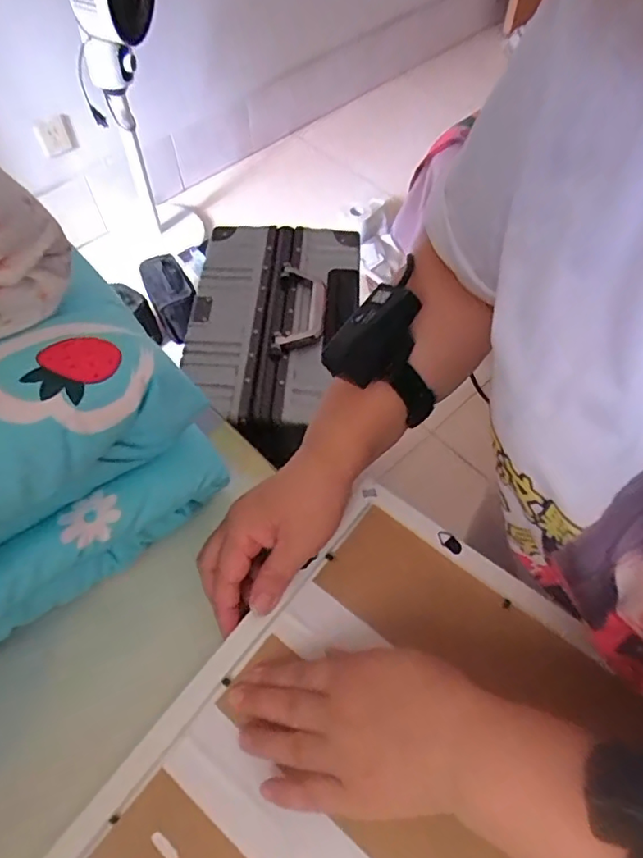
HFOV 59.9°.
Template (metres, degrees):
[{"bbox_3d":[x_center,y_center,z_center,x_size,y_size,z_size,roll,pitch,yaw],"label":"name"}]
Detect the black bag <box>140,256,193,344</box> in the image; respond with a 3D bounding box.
[{"bbox_3d":[-0.390,-0.339,1.460,0.107,0.161,0.198,-22,61,-12],"label":"black bag"}]

